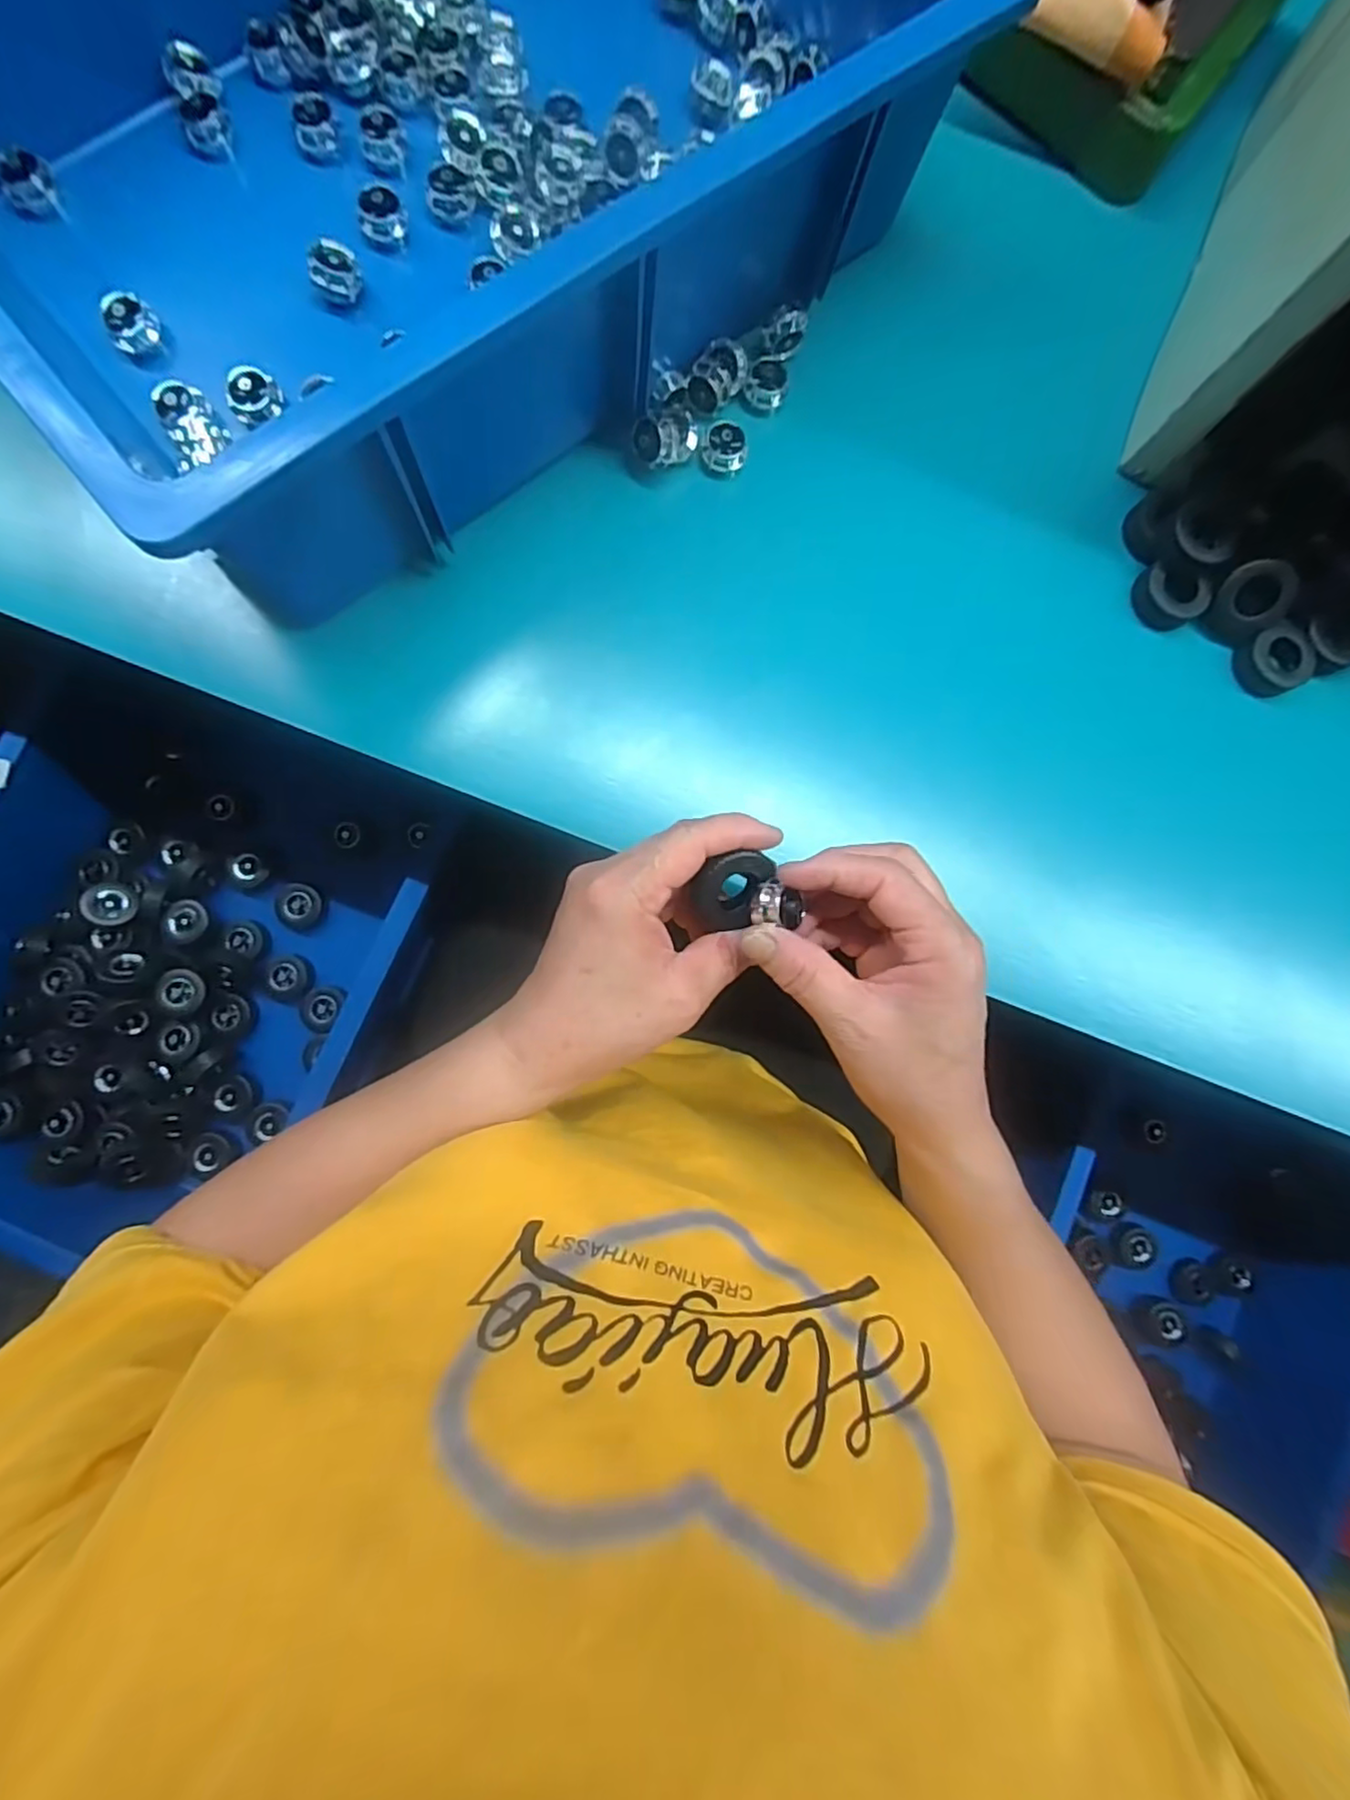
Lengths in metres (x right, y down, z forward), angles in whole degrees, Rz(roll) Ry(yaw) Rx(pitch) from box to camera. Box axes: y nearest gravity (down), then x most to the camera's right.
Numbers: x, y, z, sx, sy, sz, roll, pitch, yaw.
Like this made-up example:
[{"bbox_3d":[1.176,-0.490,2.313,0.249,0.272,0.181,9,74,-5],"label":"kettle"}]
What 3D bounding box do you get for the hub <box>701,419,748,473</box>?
[{"bbox_3d":[0.027,-0.247,0.362,0.024,0.010,0.021,3,88,-4],"label":"hub"}]

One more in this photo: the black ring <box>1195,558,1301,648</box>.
[{"bbox_3d":[0.321,-0.167,0.374,0.044,0.012,0.039,-34,104,28],"label":"black ring"}]

